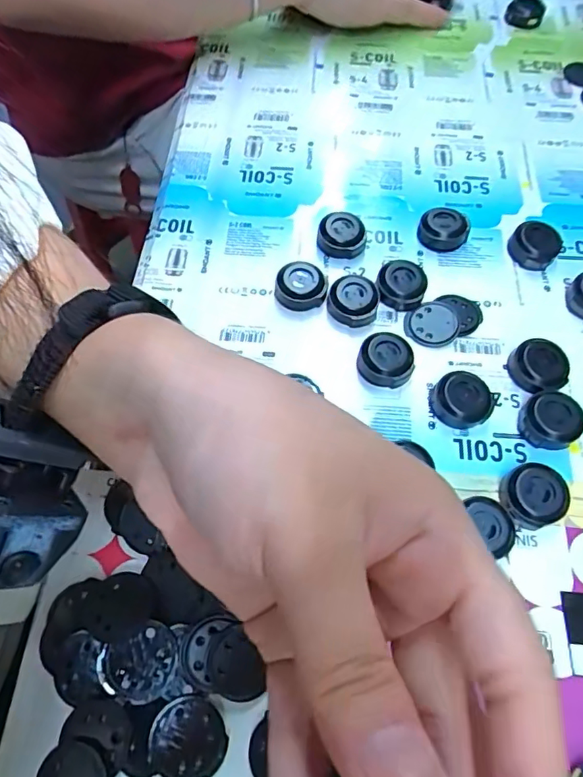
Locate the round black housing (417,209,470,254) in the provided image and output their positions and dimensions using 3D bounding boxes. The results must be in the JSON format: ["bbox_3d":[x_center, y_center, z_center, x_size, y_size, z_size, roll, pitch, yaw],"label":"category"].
[{"bbox_3d":[0.097,-0.102,0.326,0.025,0.018,0.029,-40,70,-18],"label":"round black housing"}]

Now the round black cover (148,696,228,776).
[{"bbox_3d":[-0.042,0.143,0.208,0.030,0.004,0.028,18,65,9],"label":"round black cover"}]

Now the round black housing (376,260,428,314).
[{"bbox_3d":[0.066,-0.062,0.307,0.030,0.015,0.025,34,68,16],"label":"round black housing"}]

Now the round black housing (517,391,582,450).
[{"bbox_3d":[0.135,0.017,0.266,0.028,0.014,0.028,0,63,0],"label":"round black housing"}]

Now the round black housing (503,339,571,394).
[{"bbox_3d":[0.135,-0.012,0.280,0.025,0.014,0.030,-32,67,-15],"label":"round black housing"}]

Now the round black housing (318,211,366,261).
[{"bbox_3d":[0.032,-0.097,0.324,0.029,0.017,0.028,0,63,0],"label":"round black housing"}]

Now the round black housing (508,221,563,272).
[{"bbox_3d":[0.155,-0.091,0.325,0.029,0.009,0.032,34,68,16],"label":"round black housing"}]

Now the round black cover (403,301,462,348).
[{"bbox_3d":[0.083,-0.038,0.298,0.033,0.005,0.027,-27,66,-13],"label":"round black cover"}]

